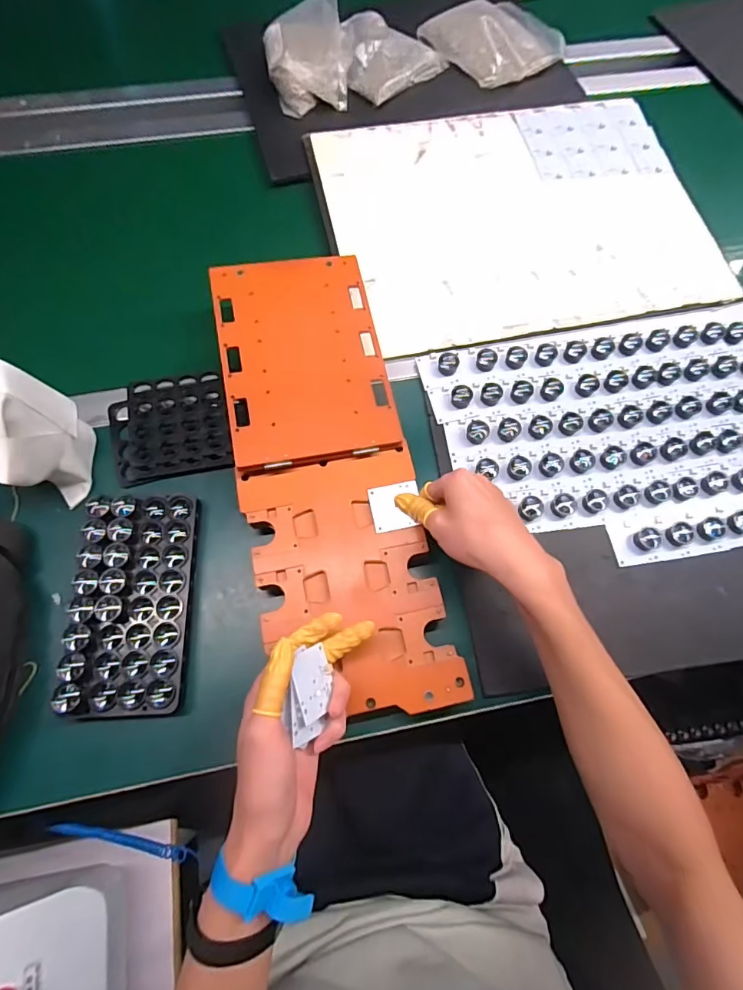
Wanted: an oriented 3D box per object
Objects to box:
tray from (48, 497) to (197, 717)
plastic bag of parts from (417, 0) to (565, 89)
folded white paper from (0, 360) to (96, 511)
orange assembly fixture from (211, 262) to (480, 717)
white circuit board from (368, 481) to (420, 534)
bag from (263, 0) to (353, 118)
[{"bbox_3d":[-0.214,0.095,0.429,0.095,0.042,0.193,-1,70,-2],"label":"tray"},{"bbox_3d":[0.182,-0.695,0.714,0.171,0.033,0.176,-34,74,-13],"label":"plastic bag of parts"},{"bbox_3d":[-0.313,-0.052,0.430,0.070,0.121,0.099,12,70,3],"label":"folded white paper"},{"bbox_3d":[-0.045,-0.032,0.451,0.163,0.021,0.455,-15,76,-7],"label":"orange assembly fixture"},{"bbox_3d":[0.023,0.011,0.446,0.046,0.004,0.045,-9,70,-5],"label":"white circuit board"},{"bbox_3d":[-0.091,-0.628,0.673,0.117,0.054,0.163,-10,70,-5],"label":"bag"}]

